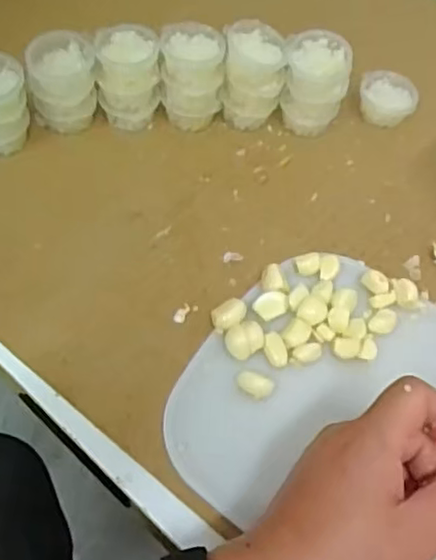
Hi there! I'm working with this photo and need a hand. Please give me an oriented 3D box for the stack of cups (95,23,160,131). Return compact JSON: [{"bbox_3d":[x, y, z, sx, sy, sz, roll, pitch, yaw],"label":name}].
[{"bbox_3d":[-0.073,-0.166,0.535,0.048,0.073,0.044,-2,57,-5],"label":"stack of cups"}]

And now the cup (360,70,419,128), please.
[{"bbox_3d":[0.150,-0.160,0.571,0.050,0.027,0.042,16,58,7],"label":"cup"}]

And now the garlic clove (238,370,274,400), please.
[{"bbox_3d":[0.023,0.069,0.416,0.023,0.012,0.014,28,60,14],"label":"garlic clove"}]

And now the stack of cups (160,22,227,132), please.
[{"bbox_3d":[-0.021,-0.166,0.537,0.050,0.070,0.056,5,57,0],"label":"stack of cups"}]

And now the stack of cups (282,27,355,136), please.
[{"bbox_3d":[0.082,-0.163,0.542,0.051,0.074,0.042,11,57,4],"label":"stack of cups"}]

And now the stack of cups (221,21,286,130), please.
[{"bbox_3d":[0.030,-0.168,0.538,0.049,0.074,0.051,11,57,3],"label":"stack of cups"}]

